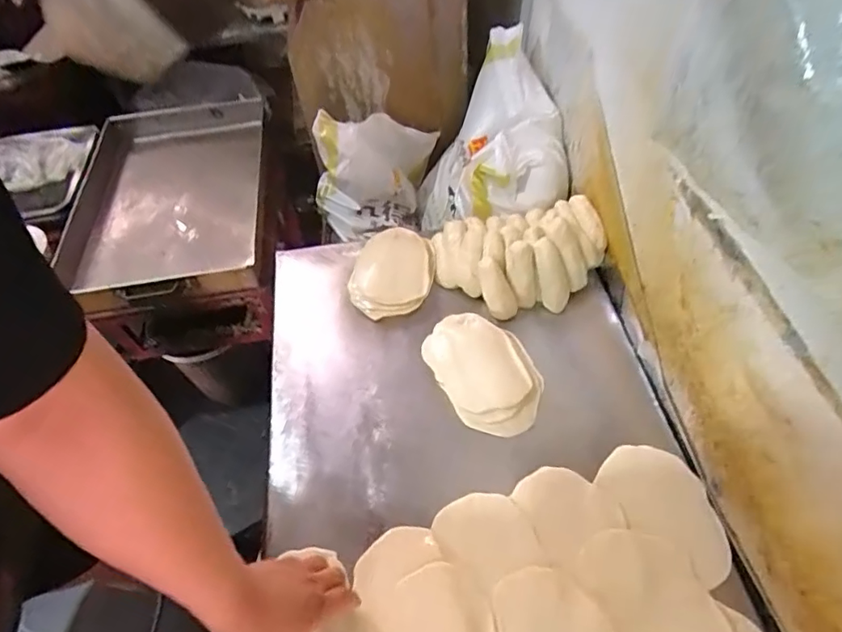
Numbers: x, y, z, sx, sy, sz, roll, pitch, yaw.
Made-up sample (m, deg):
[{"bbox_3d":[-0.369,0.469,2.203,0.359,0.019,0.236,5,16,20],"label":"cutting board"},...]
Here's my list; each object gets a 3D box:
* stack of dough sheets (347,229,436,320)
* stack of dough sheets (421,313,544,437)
[{"bbox_3d":[-0.052,-0.085,0.982,0.144,0.042,0.189,2,53,7],"label":"stack of dough sheets"},{"bbox_3d":[0.105,0.086,0.857,0.153,0.037,0.215,-24,55,-13],"label":"stack of dough sheets"}]

